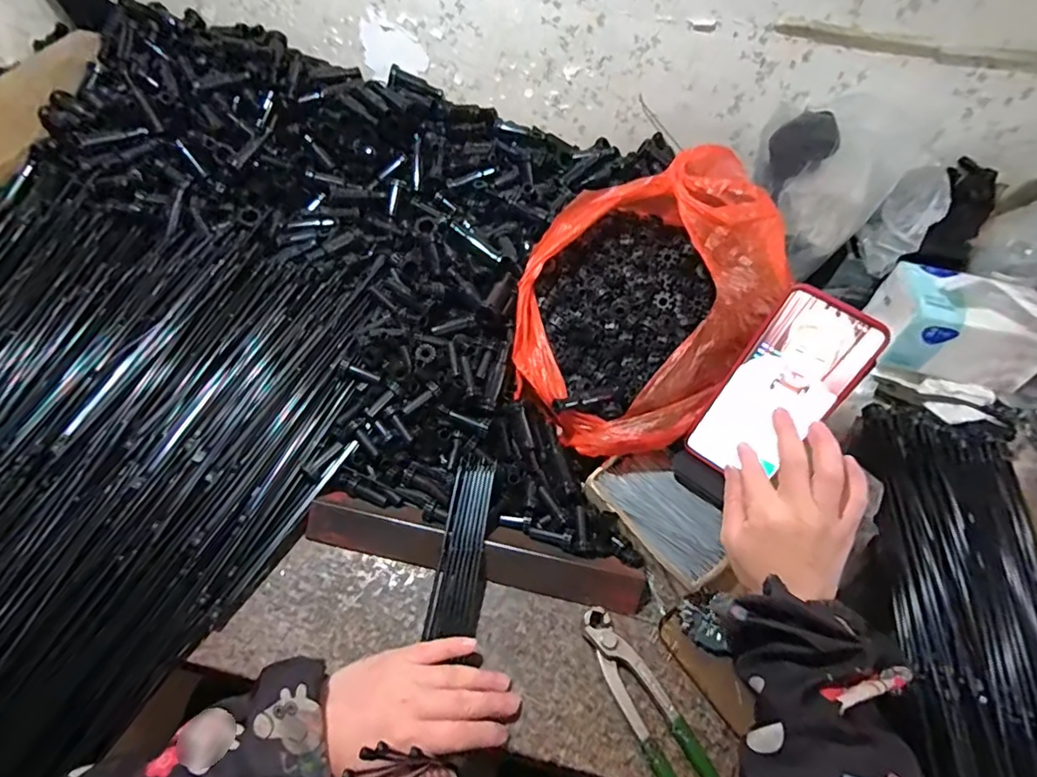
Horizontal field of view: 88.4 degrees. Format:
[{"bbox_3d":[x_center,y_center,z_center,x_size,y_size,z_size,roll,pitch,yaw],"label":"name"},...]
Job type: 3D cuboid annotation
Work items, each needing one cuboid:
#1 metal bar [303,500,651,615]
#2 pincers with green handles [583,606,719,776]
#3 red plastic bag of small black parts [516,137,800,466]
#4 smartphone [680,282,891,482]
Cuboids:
[{"bbox_3d":[-0.035,0.139,0.454,0.290,0.028,0.041,11,53,3],"label":"metal bar"},{"bbox_3d":[0.107,0.255,0.393,0.038,0.019,0.190,-22,58,-20],"label":"pincers with green handles"},{"bbox_3d":[0.113,-0.078,0.490,0.236,0.168,0.211,-28,61,-23],"label":"red plastic bag of small black parts"},{"bbox_3d":[0.205,0.005,0.420,0.077,0.158,0.015,35,26,17],"label":"smartphone"}]

